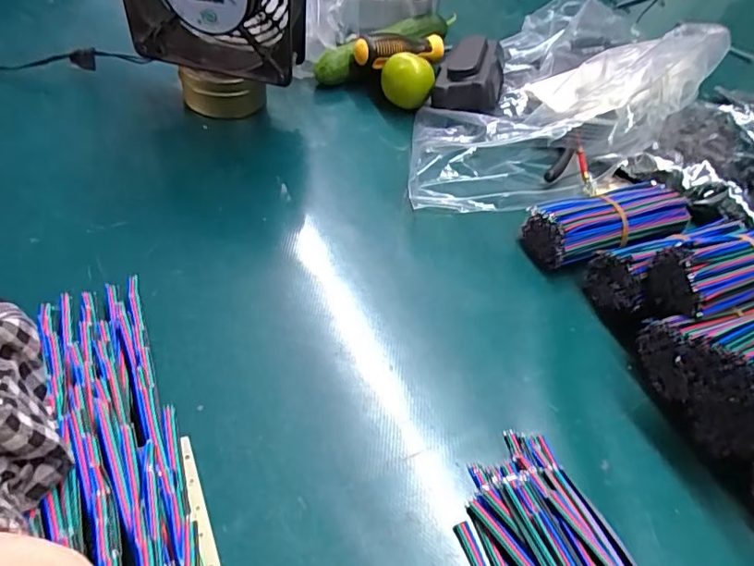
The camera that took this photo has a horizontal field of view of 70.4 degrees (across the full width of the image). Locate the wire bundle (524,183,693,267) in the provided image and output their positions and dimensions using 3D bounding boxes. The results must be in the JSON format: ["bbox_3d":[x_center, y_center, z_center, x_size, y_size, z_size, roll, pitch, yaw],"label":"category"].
[{"bbox_3d":[0.151,-0.037,0.350,0.098,0.033,0.038,-9,52,-14],"label":"wire bundle"}]

